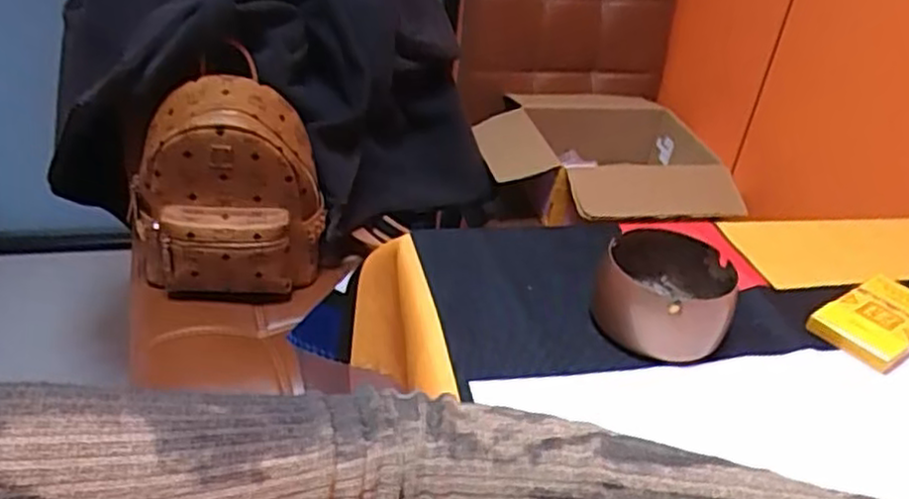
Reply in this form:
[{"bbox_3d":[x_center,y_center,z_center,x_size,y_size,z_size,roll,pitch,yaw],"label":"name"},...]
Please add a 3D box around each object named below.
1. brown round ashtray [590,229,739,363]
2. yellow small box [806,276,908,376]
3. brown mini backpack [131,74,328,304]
[{"bbox_3d":[0.135,0.029,0.481,0.084,0.044,0.080,5,33,-3],"label":"brown round ashtray"},{"bbox_3d":[0.296,0.049,0.513,0.100,0.015,0.058,-17,40,-34],"label":"yellow small box"},{"bbox_3d":[-0.267,-0.064,0.882,0.221,0.243,0.098,-2,34,-15],"label":"brown mini backpack"}]

